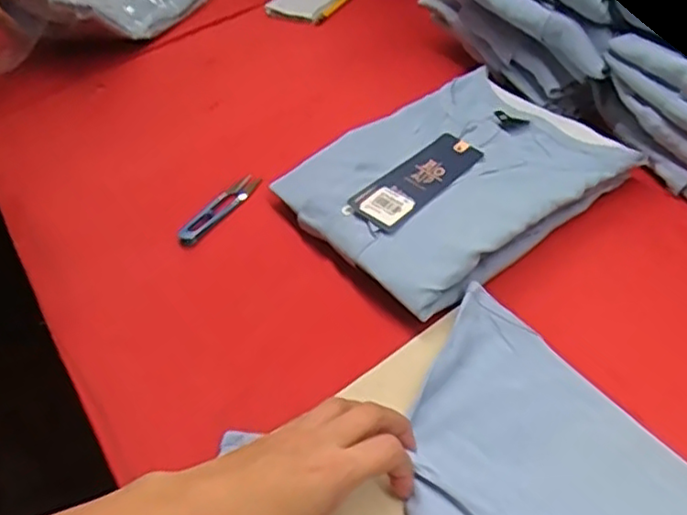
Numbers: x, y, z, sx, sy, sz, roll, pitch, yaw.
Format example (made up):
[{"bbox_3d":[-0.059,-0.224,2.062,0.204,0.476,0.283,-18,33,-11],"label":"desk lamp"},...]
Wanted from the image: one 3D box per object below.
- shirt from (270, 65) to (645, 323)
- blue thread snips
[{"bbox_3d":[0.086,-0.075,0.586,0.244,0.031,0.212,-31,49,-24],"label":"shirt"},{"bbox_3d":[-0.116,-0.046,0.632,0.023,0.008,0.103,32,58,17],"label":"blue thread snips"}]

